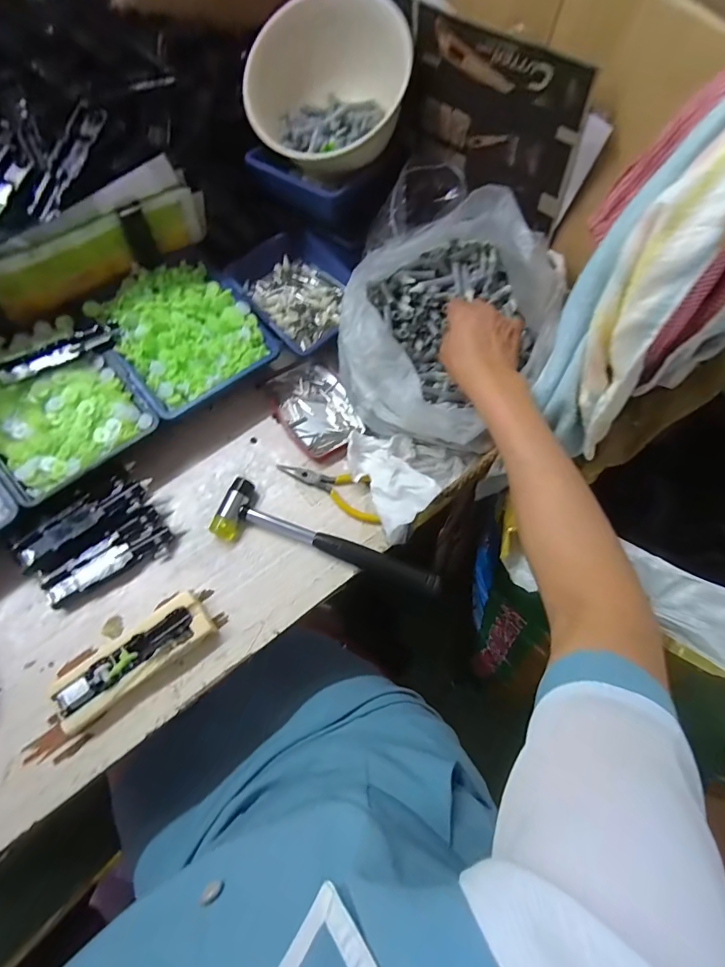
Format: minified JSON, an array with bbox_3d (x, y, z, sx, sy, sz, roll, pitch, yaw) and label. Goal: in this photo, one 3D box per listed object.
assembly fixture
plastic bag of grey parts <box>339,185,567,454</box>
[{"bbox_3d":[-0.204,0.155,0.407,0.136,0.025,0.048,-35,73,-15],"label":"assembly fixture"},{"bbox_3d":[0.073,-0.152,0.448,0.186,0.154,0.222,-4,68,-4],"label":"plastic bag of grey parts"}]

